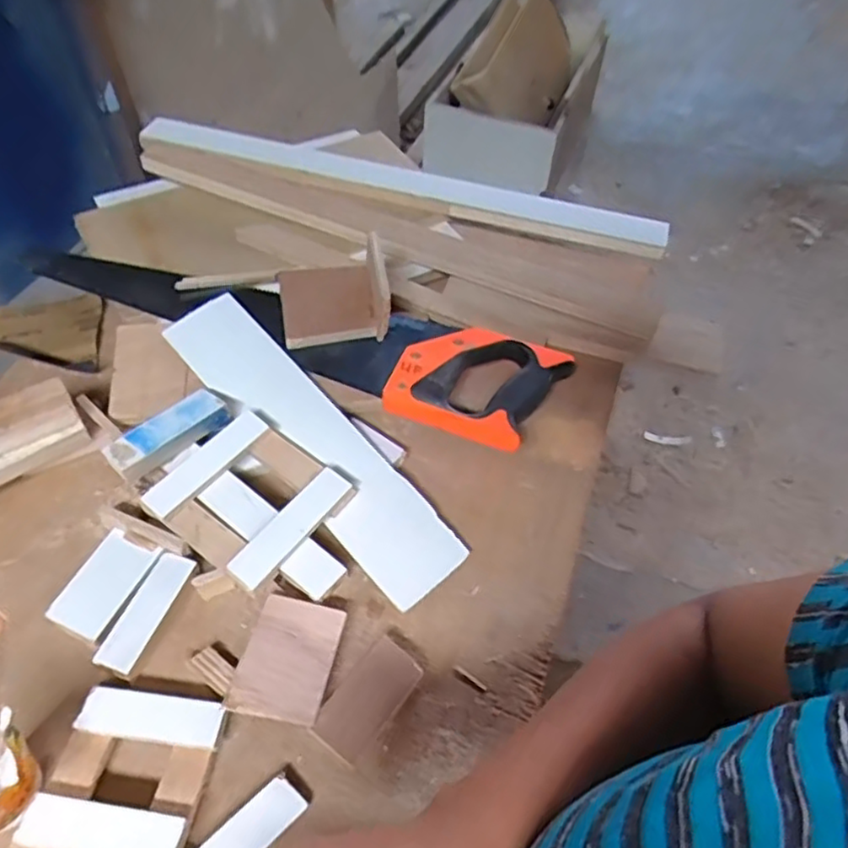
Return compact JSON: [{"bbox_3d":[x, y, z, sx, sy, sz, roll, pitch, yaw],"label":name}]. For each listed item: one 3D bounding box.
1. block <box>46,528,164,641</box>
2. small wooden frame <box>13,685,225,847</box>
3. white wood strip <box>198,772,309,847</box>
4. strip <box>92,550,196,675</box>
[{"bbox_3d":[-0.229,0.118,0.488,0.045,0.022,0.073,23,54,12],"label":"block"},{"bbox_3d":[-0.180,0.215,0.415,0.092,0.022,0.090,9,52,2],"label":"small wooden frame"},{"bbox_3d":[-0.106,0.247,0.402,0.075,0.014,0.027,-37,63,-28],"label":"white wood strip"},{"bbox_3d":[-0.195,0.133,0.476,0.028,0.010,0.086,24,56,-1],"label":"strip"}]

